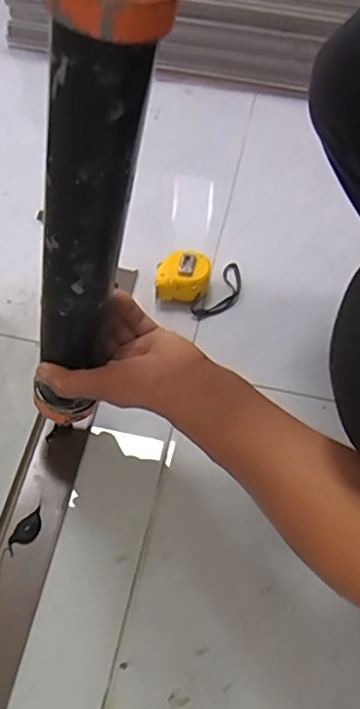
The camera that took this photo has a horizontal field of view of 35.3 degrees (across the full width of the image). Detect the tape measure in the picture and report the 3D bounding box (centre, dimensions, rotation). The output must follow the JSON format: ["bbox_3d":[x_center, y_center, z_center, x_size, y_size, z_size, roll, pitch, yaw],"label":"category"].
[{"bbox_3d":[0.026,-0.089,0.695,0.113,0.046,0.079,-8,53,-9],"label":"tape measure"}]

